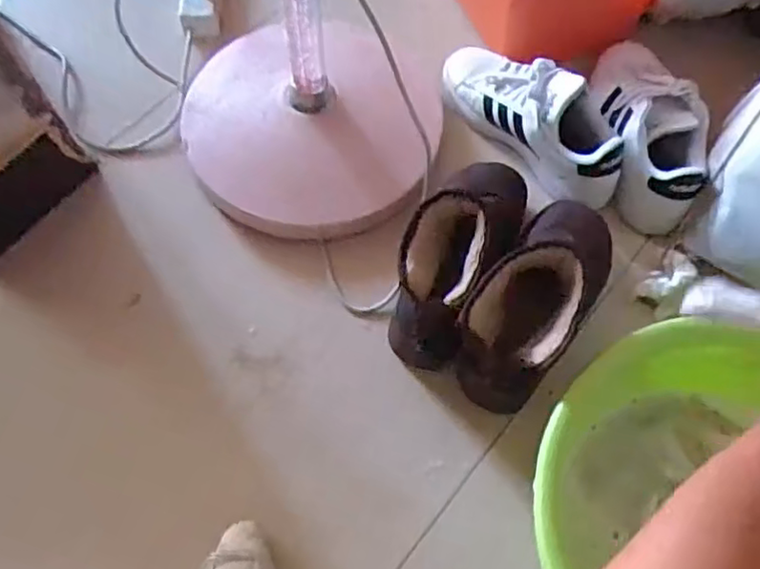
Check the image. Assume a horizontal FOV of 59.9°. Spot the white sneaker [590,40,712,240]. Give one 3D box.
[{"bbox_3d":[0.339,-0.203,0.822,0.103,0.099,0.271,2,65,-1],"label":"white sneaker"}]

